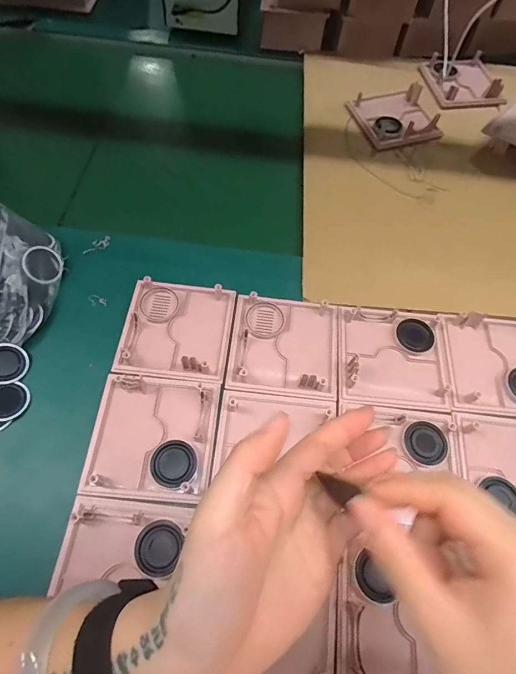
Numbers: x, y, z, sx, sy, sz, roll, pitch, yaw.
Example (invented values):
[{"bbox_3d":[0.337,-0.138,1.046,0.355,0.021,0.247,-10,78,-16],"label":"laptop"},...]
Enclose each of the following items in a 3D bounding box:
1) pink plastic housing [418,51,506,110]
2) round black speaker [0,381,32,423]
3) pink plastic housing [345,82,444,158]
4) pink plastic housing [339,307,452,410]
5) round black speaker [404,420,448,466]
[{"bbox_3d":[0.318,-0.406,0.608,0.112,0.038,0.124,-4,63,-5],"label":"pink plastic housing"},{"bbox_3d":[-0.231,0.059,0.362,0.038,0.012,0.038,1,62,-2],"label":"round black speaker"},{"bbox_3d":[0.199,-0.318,0.567,0.109,0.024,0.099,-14,64,-10],"label":"pink plastic housing"},{"bbox_3d":[0.137,0.017,0.390,0.108,0.026,0.098,6,62,1],"label":"pink plastic housing"},{"bbox_3d":[0.153,0.096,0.359,0.039,0.005,0.037,1,62,-2],"label":"round black speaker"}]

